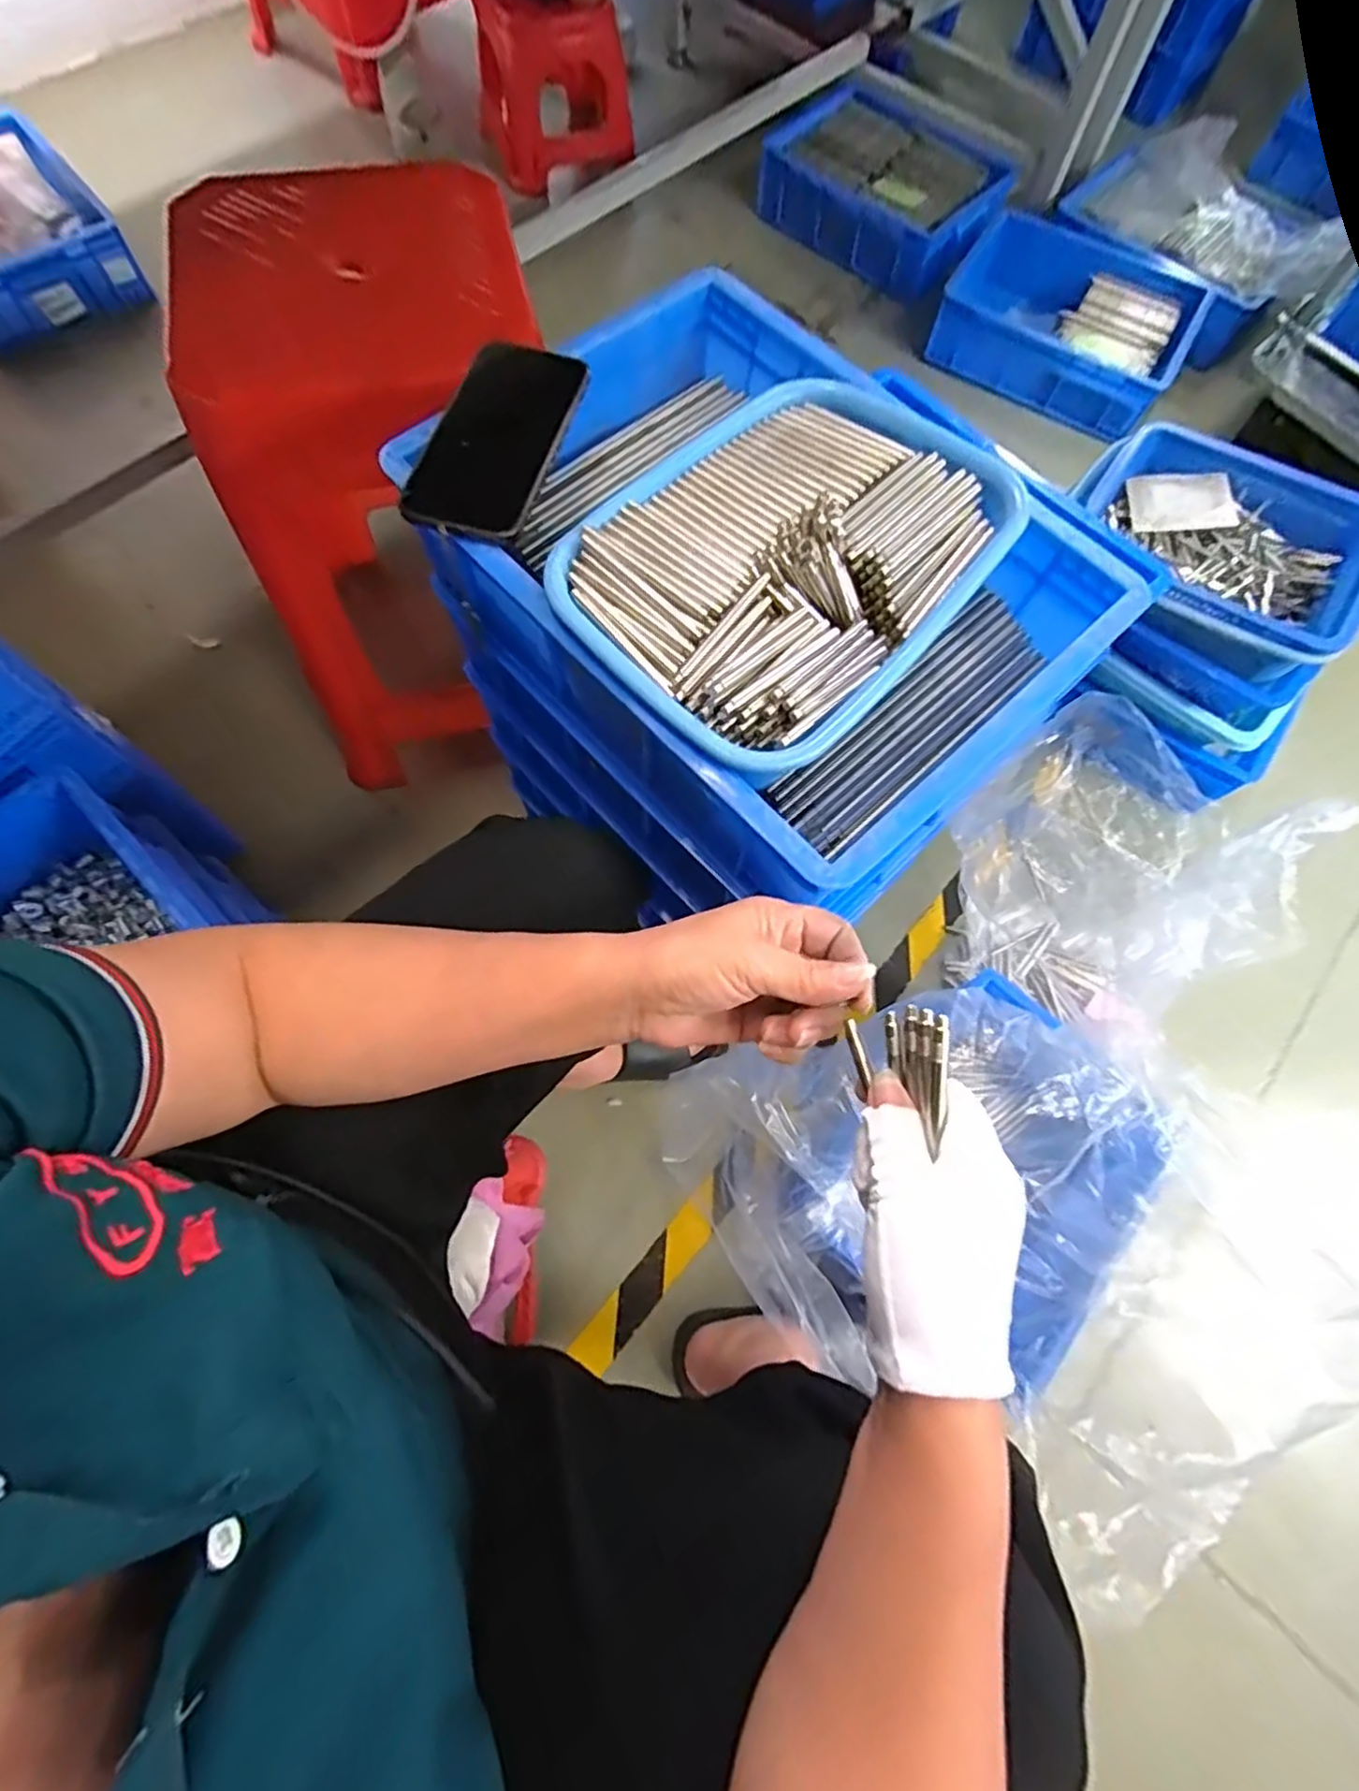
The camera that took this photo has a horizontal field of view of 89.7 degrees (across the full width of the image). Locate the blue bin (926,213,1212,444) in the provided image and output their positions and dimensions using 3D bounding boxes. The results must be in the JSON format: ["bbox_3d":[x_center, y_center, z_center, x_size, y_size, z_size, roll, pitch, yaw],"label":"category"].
[{"bbox_3d":[0.696,-1.043,1.226,0.415,0.113,0.327,29,72,7],"label":"blue bin"}]

